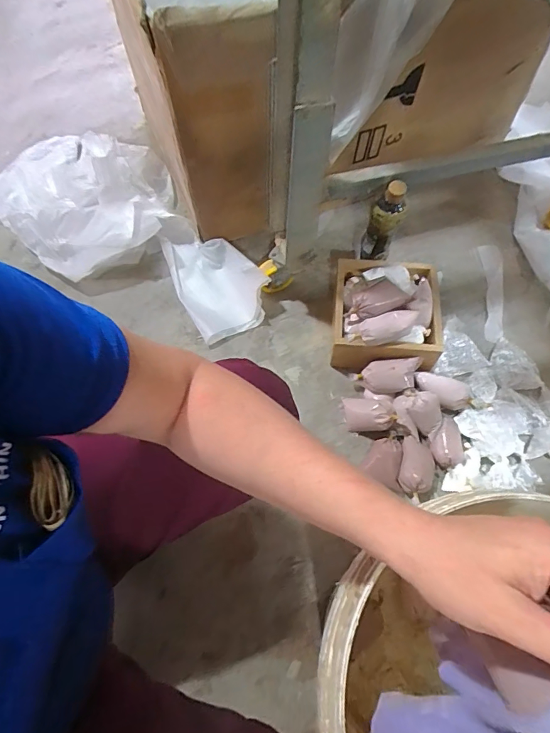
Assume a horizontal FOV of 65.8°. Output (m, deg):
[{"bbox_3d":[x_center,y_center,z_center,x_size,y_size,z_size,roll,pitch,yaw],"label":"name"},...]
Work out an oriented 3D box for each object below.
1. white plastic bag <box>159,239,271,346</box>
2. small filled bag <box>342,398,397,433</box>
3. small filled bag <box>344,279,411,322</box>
[{"bbox_3d":[-0.125,-0.179,0.857,0.154,0.051,0.252,-30,66,-12],"label":"white plastic bag"},{"bbox_3d":[0.159,0.083,0.722,0.082,0.058,0.065,0,64,3],"label":"small filled bag"},{"bbox_3d":[0.174,-0.117,0.724,0.107,0.036,0.063,-28,66,-11],"label":"small filled bag"}]

